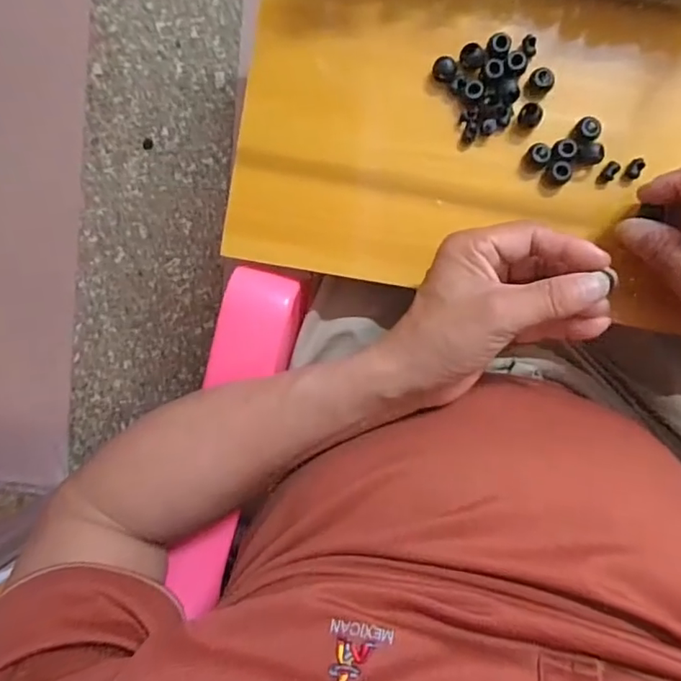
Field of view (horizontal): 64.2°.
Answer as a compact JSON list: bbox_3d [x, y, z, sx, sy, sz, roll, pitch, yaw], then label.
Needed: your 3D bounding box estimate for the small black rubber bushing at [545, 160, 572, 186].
[{"bbox_3d":[0.141,-0.108,0.351,0.014,0.015,0.014,0,93,3],"label":"small black rubber bushing"}]

